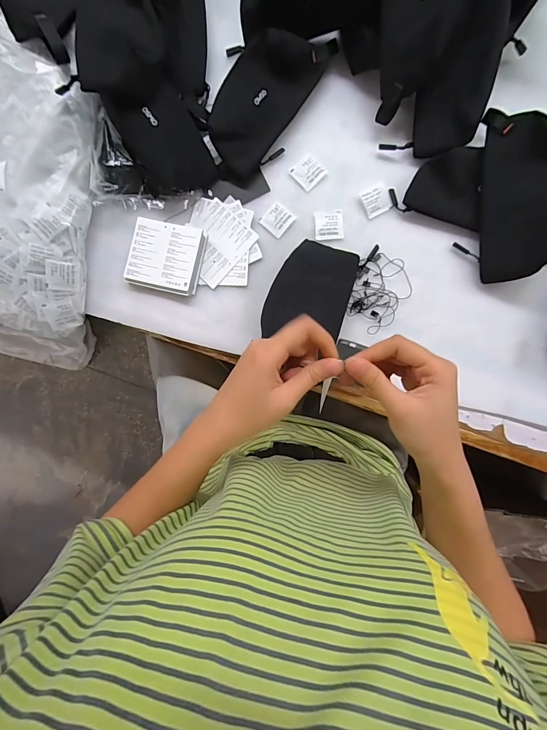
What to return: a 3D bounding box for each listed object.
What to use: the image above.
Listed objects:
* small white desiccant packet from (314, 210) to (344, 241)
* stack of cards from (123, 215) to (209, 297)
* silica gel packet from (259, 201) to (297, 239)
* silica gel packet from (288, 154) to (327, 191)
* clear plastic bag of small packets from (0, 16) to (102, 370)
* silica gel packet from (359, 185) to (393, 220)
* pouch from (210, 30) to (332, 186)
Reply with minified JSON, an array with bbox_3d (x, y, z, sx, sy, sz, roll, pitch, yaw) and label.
[{"bbox_3d":[0.077,-0.195,0.466,0.039,0.004,0.041,-5,89,5],"label":"small white desiccant packet"},{"bbox_3d":[-0.156,-0.156,0.478,0.105,0.017,0.097,13,91,5],"label":"stack of cards"},{"bbox_3d":[0.006,-0.206,0.471,0.038,0.004,0.039,42,93,4],"label":"silica gel packet"},{"bbox_3d":[0.049,-0.273,0.471,0.040,0.004,0.042,-42,87,3],"label":"silica gel packet"},{"bbox_3d":[-0.418,-0.250,0.480,0.344,0.085,0.436,14,91,5],"label":"clear plastic bag of small packets"},{"bbox_3d":[0.142,-0.226,0.460,0.037,0.005,0.036,-22,88,4],"label":"silica gel packet"},{"bbox_3d":[-0.016,-0.358,0.455,0.101,0.042,0.209,29,92,4],"label":"pouch"}]

